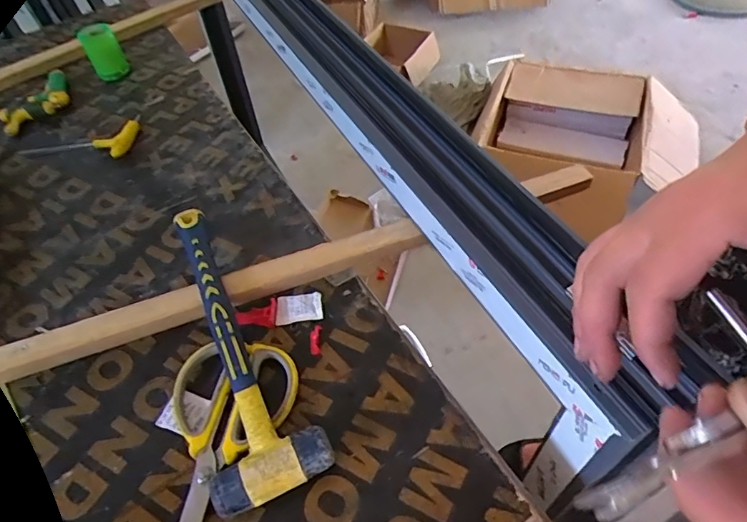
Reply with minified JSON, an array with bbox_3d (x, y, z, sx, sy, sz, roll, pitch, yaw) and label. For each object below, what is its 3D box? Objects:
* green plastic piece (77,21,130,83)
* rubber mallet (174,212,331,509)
[{"bbox_3d":[-0.366,-0.286,0.671,0.046,0.060,0.044,-31,55,-18],"label":"green plastic piece"},{"bbox_3d":[-0.113,0.059,0.382,0.082,0.039,0.251,-22,53,-12],"label":"rubber mallet"}]

